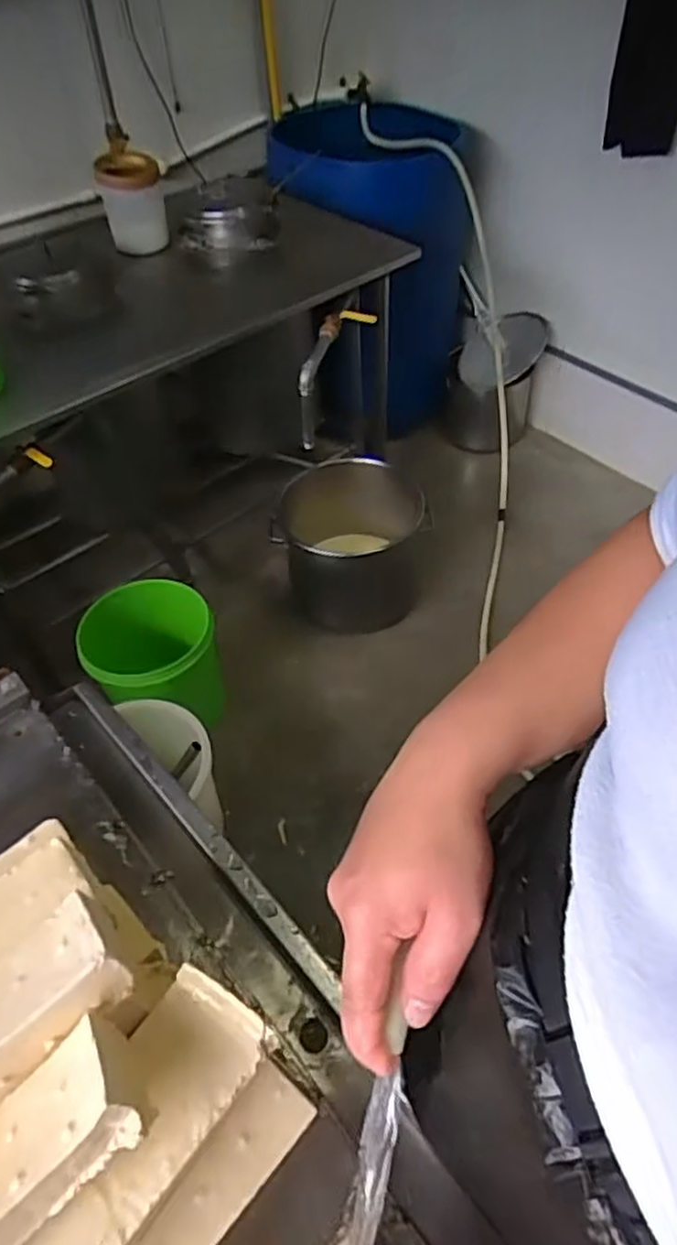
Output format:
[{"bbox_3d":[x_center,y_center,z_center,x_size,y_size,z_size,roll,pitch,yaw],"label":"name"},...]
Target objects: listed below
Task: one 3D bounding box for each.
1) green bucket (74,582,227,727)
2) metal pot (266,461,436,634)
[{"bbox_3d":[-0.396,0.091,1.575,0.282,0.255,0.297,-17,50,-12],"label":"green bucket"},{"bbox_3d":[0.056,-0.217,1.884,0.417,0.281,0.402,-2,48,2],"label":"metal pot"}]

